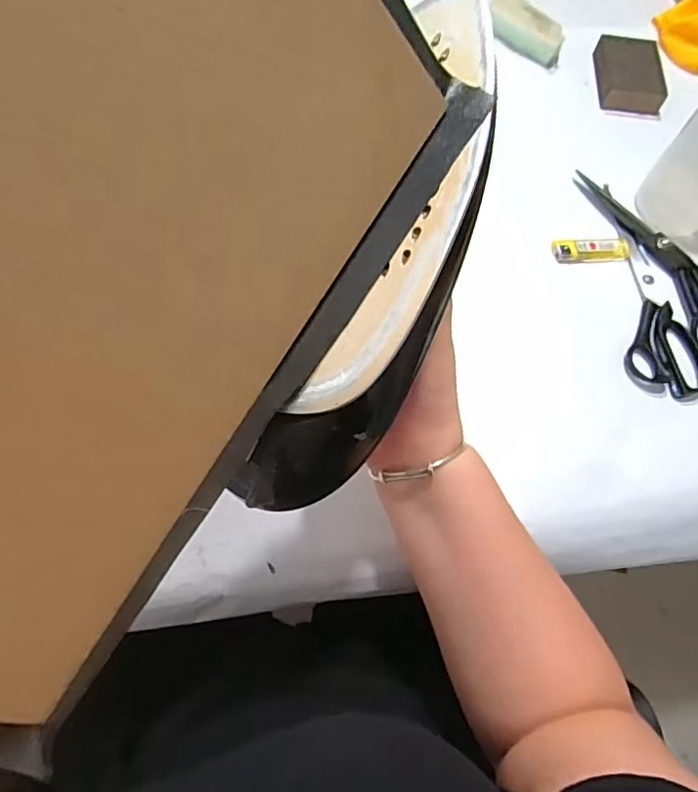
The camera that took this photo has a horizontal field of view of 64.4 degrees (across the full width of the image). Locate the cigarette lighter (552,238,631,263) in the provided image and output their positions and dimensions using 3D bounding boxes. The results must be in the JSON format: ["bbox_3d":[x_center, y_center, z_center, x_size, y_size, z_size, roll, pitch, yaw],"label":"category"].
[{"bbox_3d":[0.246,-0.148,0.558,0.078,0.012,0.024,-3,67,-6],"label":"cigarette lighter"}]

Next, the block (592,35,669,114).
[{"bbox_3d":[0.333,-0.382,0.657,0.075,0.026,0.098,3,66,-4],"label":"block"}]

